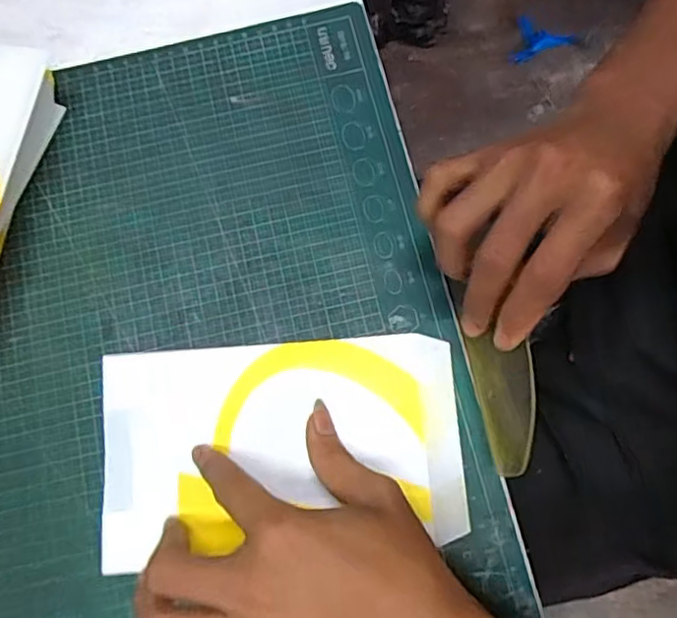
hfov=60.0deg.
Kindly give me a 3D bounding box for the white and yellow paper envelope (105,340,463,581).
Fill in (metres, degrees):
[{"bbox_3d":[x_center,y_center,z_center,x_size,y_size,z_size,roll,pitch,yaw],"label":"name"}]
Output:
[{"bbox_3d":[-0.032,0.074,0.325,0.195,0.006,0.110,-5,78,0],"label":"white and yellow paper envelope"}]

